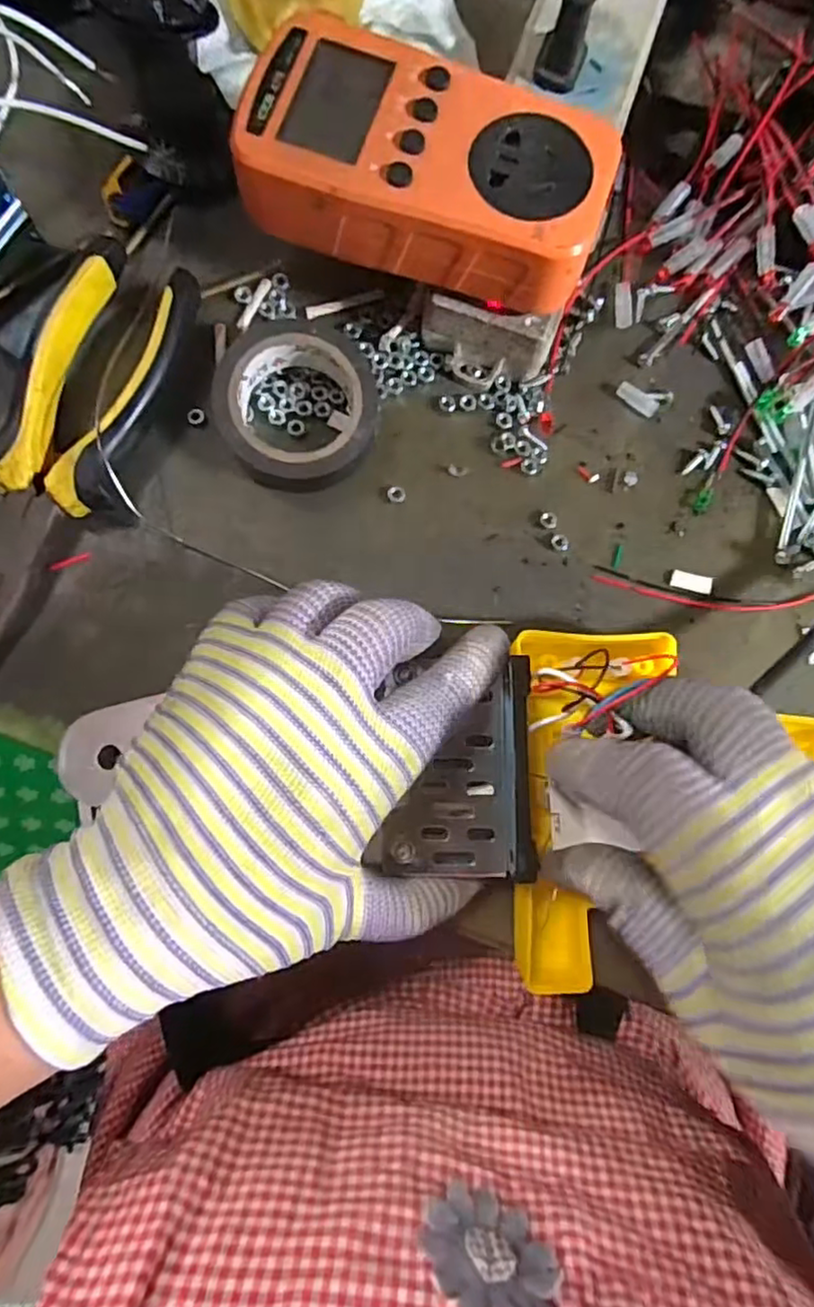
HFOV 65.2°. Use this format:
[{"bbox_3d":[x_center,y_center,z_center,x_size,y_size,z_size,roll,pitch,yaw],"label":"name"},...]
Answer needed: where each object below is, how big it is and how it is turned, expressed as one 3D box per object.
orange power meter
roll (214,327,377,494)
[{"bbox_3d":[0.007,-0.170,0.225,0.124,0.031,0.069,16,81,-3],"label":"orange power meter"},{"bbox_3d":[-0.043,-0.096,0.252,0.061,0.024,0.056,0,84,-5],"label":"roll"}]

